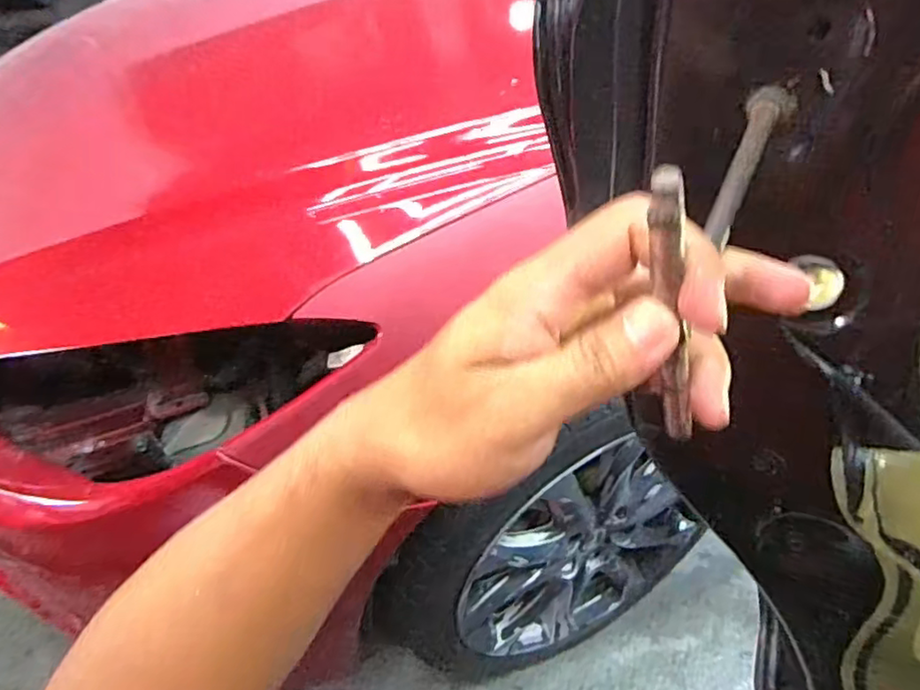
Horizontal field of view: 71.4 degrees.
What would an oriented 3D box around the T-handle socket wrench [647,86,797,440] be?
[{"bbox_3d":[0.098,-0.039,0.243,0.021,0.111,0.160,19,43,23],"label":"T-handle socket wrench"}]

